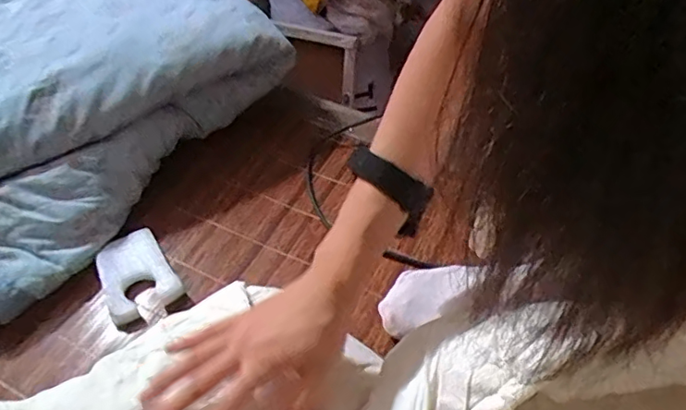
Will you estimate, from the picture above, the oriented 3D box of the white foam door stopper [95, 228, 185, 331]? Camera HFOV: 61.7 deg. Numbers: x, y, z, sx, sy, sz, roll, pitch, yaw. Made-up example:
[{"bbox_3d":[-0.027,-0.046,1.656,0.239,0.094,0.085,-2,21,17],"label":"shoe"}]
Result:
[{"bbox_3d":[-0.217,0.071,0.602,0.071,0.021,0.092,-23,52,-19],"label":"white foam door stopper"}]

